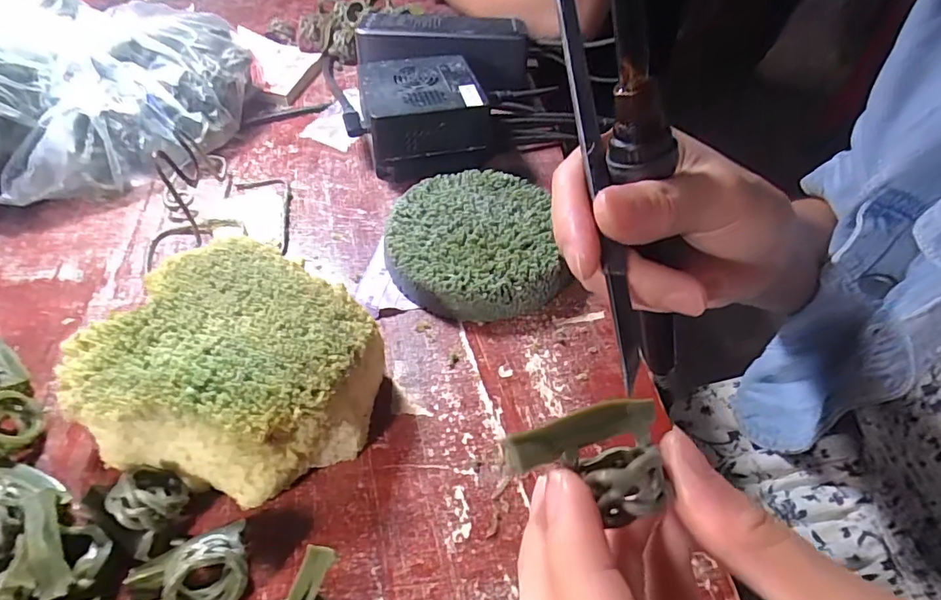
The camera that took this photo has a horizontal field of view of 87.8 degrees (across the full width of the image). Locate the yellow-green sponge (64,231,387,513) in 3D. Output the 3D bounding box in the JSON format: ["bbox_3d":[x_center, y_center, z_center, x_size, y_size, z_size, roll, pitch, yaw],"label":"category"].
[{"bbox_3d":[-0.096,0.031,0.209,0.106,0.042,0.095,21,52,15],"label":"yellow-green sponge"}]

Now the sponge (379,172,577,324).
[{"bbox_3d":[0.001,-0.033,0.278,0.094,0.026,0.097,1,50,-1],"label":"sponge"}]

